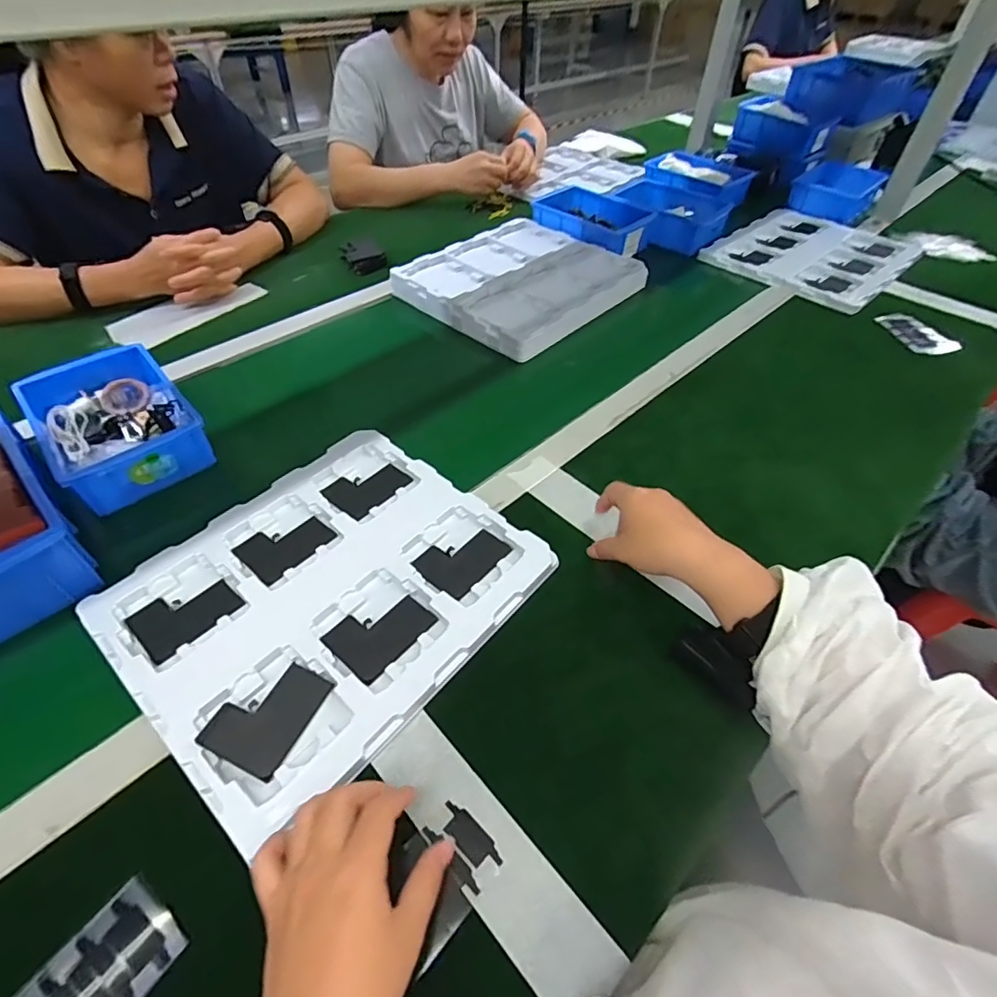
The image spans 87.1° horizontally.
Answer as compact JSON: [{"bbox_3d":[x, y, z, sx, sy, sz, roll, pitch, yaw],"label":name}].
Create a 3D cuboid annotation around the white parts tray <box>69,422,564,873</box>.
[{"bbox_3d":[-0.152,0.076,0.471,0.281,0.014,0.316,33,55,25],"label":"white parts tray"}]

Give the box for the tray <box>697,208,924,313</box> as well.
[{"bbox_3d":[0.572,-0.453,0.955,0.343,0.012,0.283,-34,57,-28],"label":"tray"}]

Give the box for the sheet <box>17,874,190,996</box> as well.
[{"bbox_3d":[-0.234,0.280,0.295,0.059,0.005,0.098,28,53,22],"label":"sheet"}]

